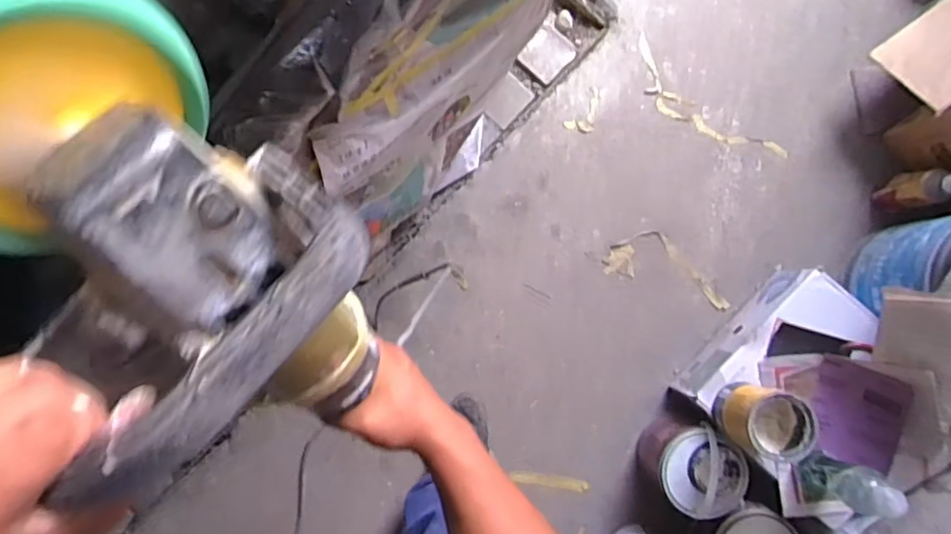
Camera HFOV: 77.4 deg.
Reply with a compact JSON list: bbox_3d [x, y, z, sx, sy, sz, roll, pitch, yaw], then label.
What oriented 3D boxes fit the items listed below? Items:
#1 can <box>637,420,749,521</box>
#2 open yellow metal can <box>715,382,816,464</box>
[{"bbox_3d":[0.417,0.386,1.149,0.149,0.184,0.154,0,89,0],"label":"can"},{"bbox_3d":[0.490,0.262,1.005,0.129,0.128,0.115,20,89,0],"label":"open yellow metal can"}]

